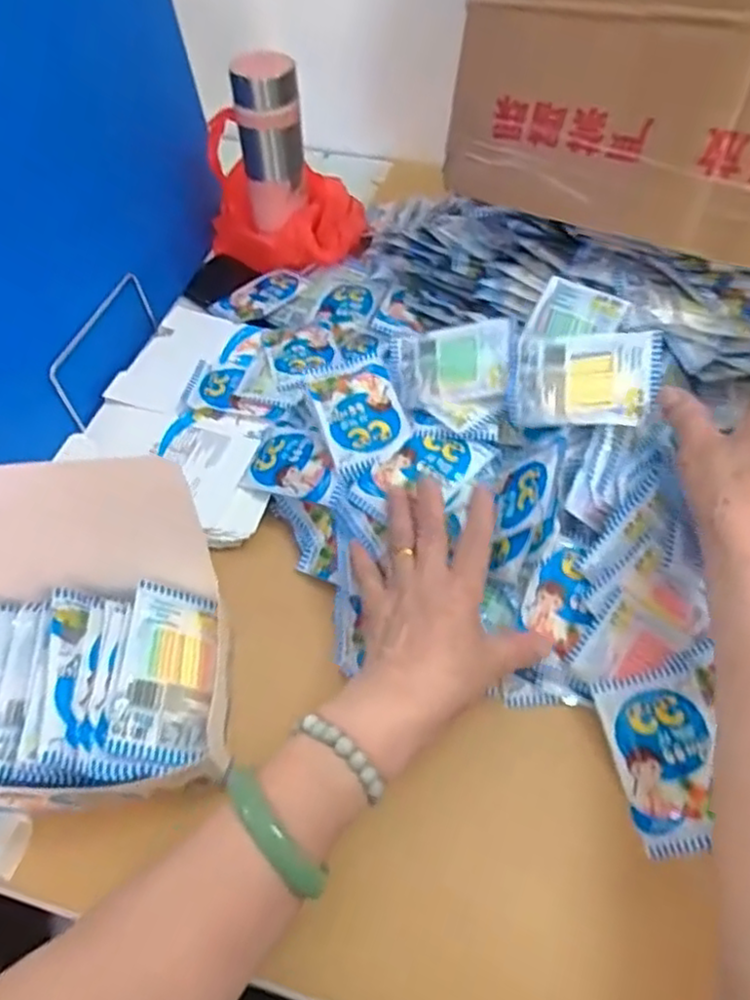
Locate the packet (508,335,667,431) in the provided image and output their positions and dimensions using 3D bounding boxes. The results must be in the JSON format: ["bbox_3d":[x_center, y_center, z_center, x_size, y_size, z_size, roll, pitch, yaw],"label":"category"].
[{"bbox_3d":[0.148,-0.084,0.479,0.100,0.012,0.065,3,86,19],"label":"packet"}]

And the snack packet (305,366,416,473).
[{"bbox_3d":[-0.011,-0.068,0.536,0.067,0.009,0.092,-18,63,-8],"label":"snack packet"}]

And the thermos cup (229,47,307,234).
[{"bbox_3d":[-0.105,-0.354,0.678,0.060,0.149,0.053,8,52,6],"label":"thermos cup"}]

